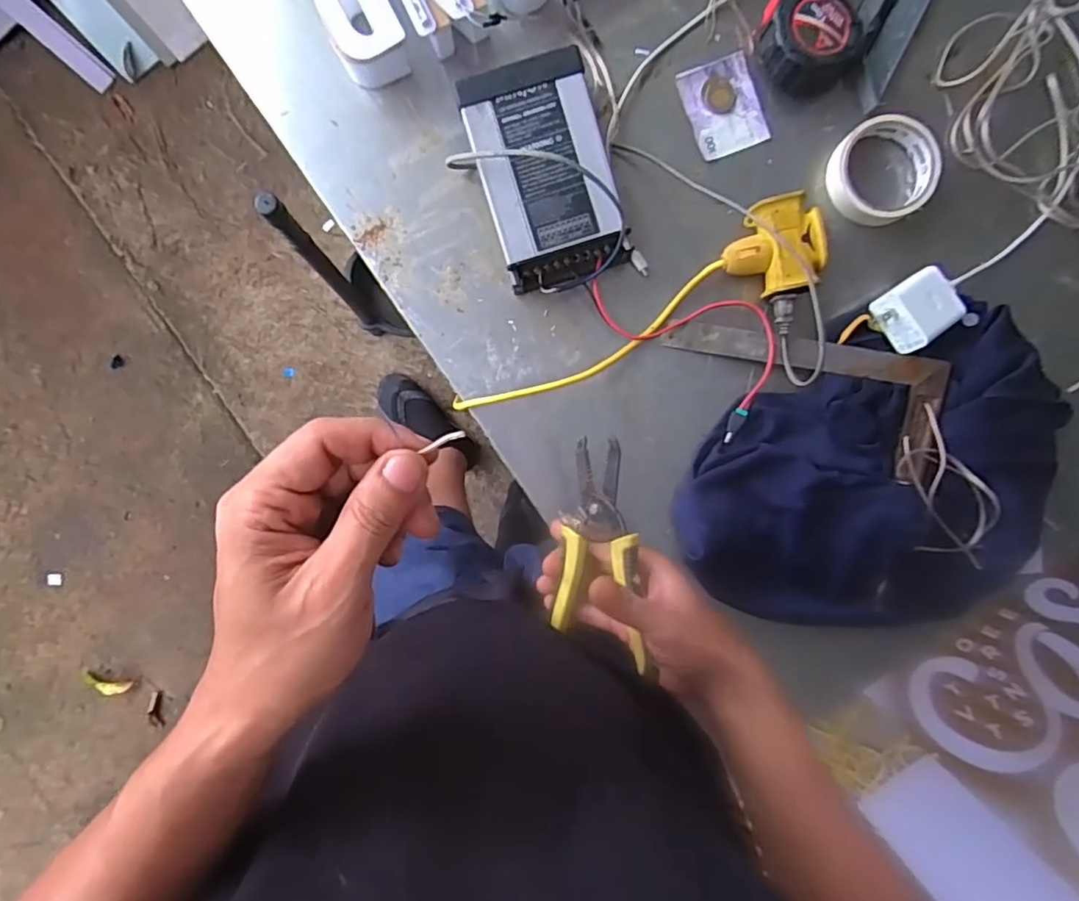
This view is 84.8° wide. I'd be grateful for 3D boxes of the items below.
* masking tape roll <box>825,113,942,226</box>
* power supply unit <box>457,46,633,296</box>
[{"bbox_3d":[0.314,-0.257,0.544,0.088,0.032,0.096,0,95,0],"label":"masking tape roll"},{"bbox_3d":[0.003,-0.240,0.516,0.116,0.044,0.188,-16,95,1],"label":"power supply unit"}]

